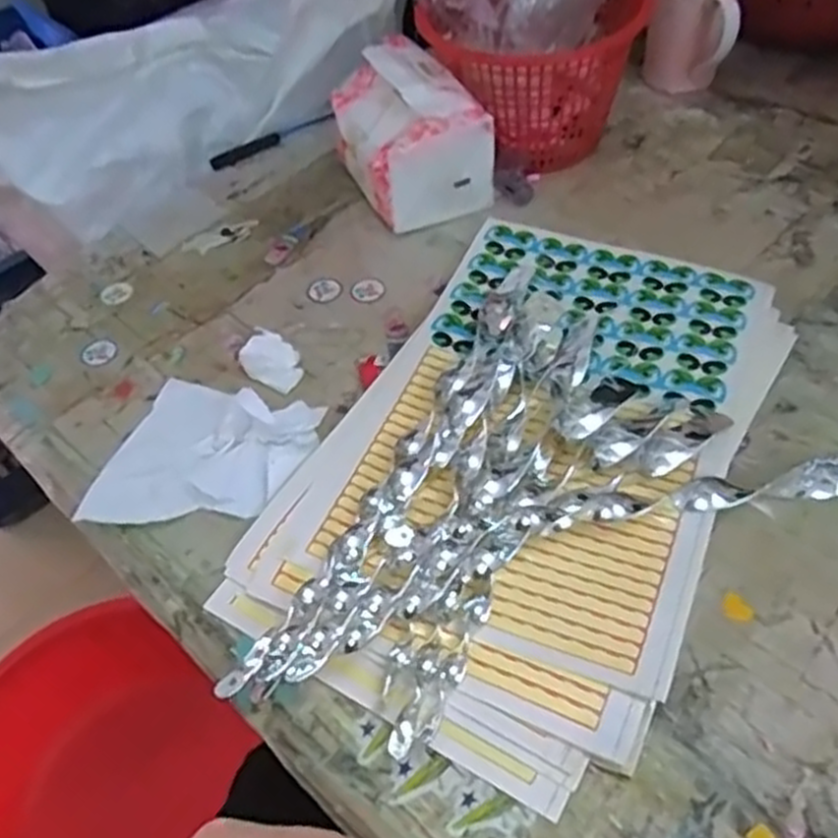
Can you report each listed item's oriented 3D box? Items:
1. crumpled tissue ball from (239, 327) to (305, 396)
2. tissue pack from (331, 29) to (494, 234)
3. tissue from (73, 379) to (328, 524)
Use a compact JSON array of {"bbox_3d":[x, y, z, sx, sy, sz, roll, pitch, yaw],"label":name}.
[{"bbox_3d":[-0.104,-0.041,0.561,0.045,0.021,0.031,33,61,28],"label":"crumpled tissue ball"},{"bbox_3d":[-0.008,-0.239,0.665,0.100,0.102,0.128,-19,51,-10],"label":"tissue pack"},{"bbox_3d":[-0.139,0.021,0.509,0.127,0.026,0.114,8,52,13],"label":"tissue"}]

